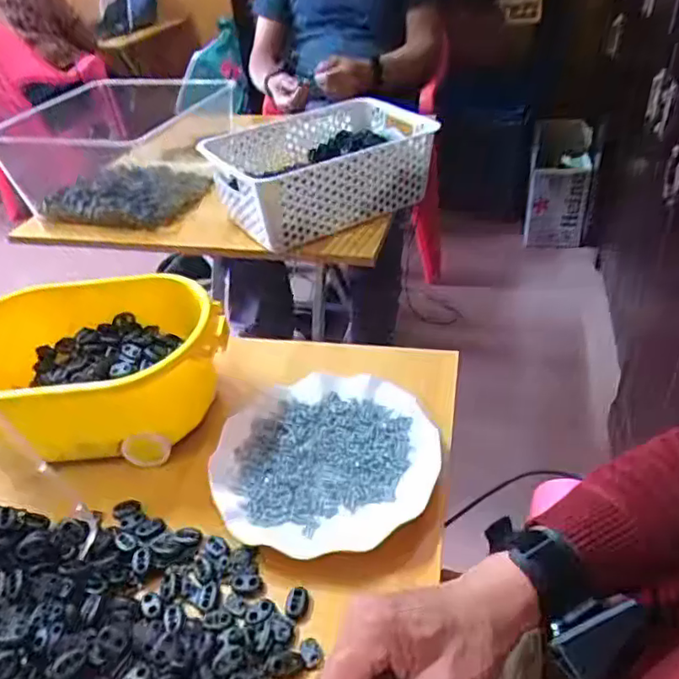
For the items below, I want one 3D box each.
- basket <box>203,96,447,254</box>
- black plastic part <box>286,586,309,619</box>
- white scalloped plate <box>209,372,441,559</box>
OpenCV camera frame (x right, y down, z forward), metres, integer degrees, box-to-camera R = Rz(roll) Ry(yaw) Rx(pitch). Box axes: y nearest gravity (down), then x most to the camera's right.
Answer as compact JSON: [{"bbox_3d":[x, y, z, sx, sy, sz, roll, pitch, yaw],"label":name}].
[{"bbox_3d":[-0.023,-0.255,0.877,0.316,0.106,0.203,-26,41,-24],"label":"basket"},{"bbox_3d":[-0.029,0.181,0.402,0.014,0.009,0.018,-3,37,5],"label":"black plastic part"},{"bbox_3d":[-0.012,0.096,0.494,0.178,0.026,0.167,-4,37,3],"label":"white scalloped plate"}]

